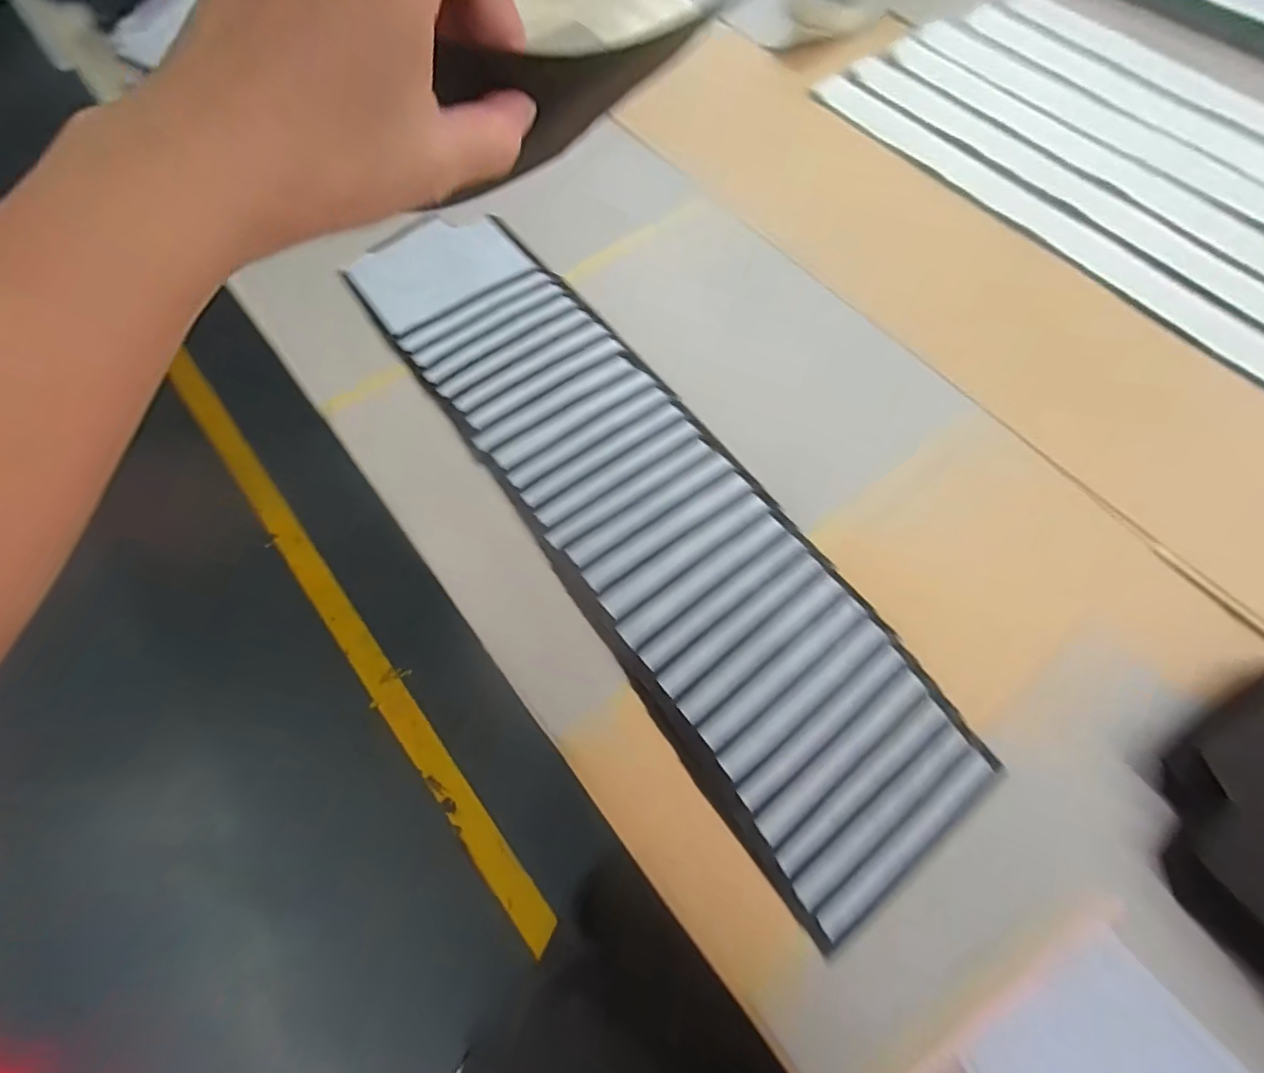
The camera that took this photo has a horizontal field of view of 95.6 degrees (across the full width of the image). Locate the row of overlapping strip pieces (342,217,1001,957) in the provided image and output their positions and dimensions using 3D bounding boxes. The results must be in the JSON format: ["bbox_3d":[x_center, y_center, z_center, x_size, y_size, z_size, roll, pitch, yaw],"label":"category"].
[{"bbox_3d":[-0.011,-0.054,0.474,0.172,0.009,0.679,-33,70,-12],"label":"row of overlapping strip pieces"}]

